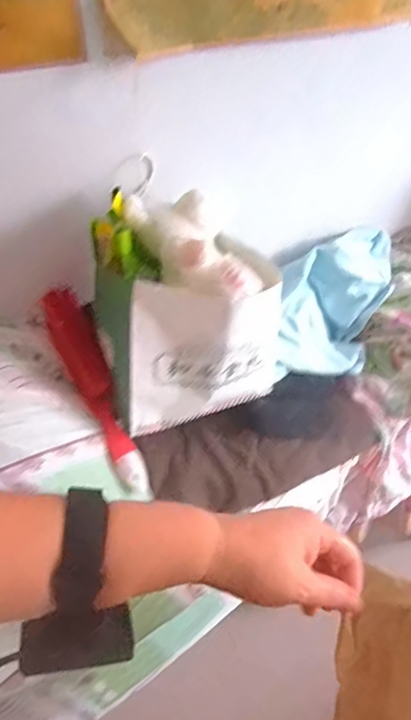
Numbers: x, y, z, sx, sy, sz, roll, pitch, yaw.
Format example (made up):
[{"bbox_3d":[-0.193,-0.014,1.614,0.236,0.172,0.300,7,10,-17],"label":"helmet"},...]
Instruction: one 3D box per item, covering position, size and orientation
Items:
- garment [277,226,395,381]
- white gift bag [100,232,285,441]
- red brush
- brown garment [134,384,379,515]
[{"bbox_3d":[0.217,-0.097,0.892,0.167,0.125,0.313,13,48,11],"label":"garment"},{"bbox_3d":[-0.020,-0.029,0.681,0.223,0.208,0.110,-13,48,-12],"label":"white gift bag"},{"bbox_3d":[-0.154,0.033,0.715,0.055,0.070,0.310,-22,79,-20],"label":"red brush"},{"bbox_3d":[0.069,0.135,0.797,0.301,0.040,0.144,-19,85,-18],"label":"brown garment"}]

